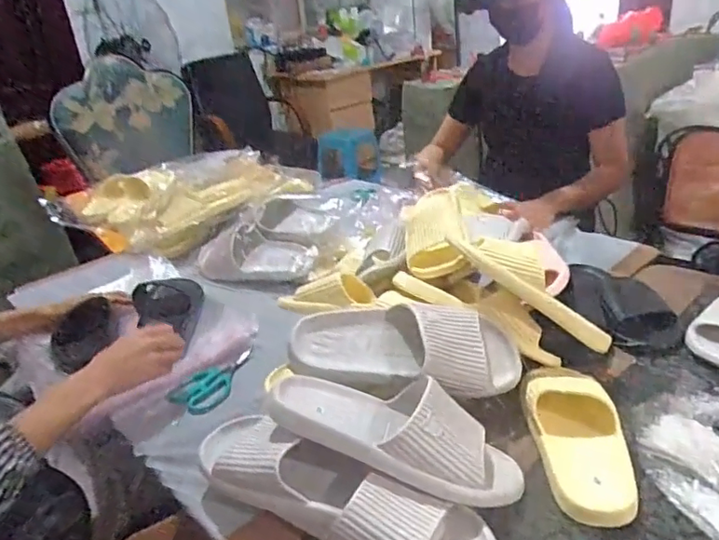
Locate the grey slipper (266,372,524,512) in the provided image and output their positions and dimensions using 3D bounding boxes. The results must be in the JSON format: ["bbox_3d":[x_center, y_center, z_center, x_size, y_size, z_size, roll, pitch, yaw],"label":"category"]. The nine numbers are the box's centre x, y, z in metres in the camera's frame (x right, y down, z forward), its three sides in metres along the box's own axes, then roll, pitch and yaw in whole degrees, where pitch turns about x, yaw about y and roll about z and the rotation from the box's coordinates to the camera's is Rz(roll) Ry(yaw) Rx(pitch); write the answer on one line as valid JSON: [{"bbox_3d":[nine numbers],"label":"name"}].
[{"bbox_3d":[0.044,0.166,0.620,0.282,0.077,0.115,18,32,11],"label":"grey slipper"}]

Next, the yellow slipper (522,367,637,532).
[{"bbox_3d":[0.251,0.177,0.669,0.106,0.069,0.226,-2,26,12],"label":"yellow slipper"}]

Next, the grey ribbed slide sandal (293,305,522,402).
[{"bbox_3d":[0.056,0.094,0.705,0.280,0.085,0.123,-2,51,0],"label":"grey ribbed slide sandal"}]

